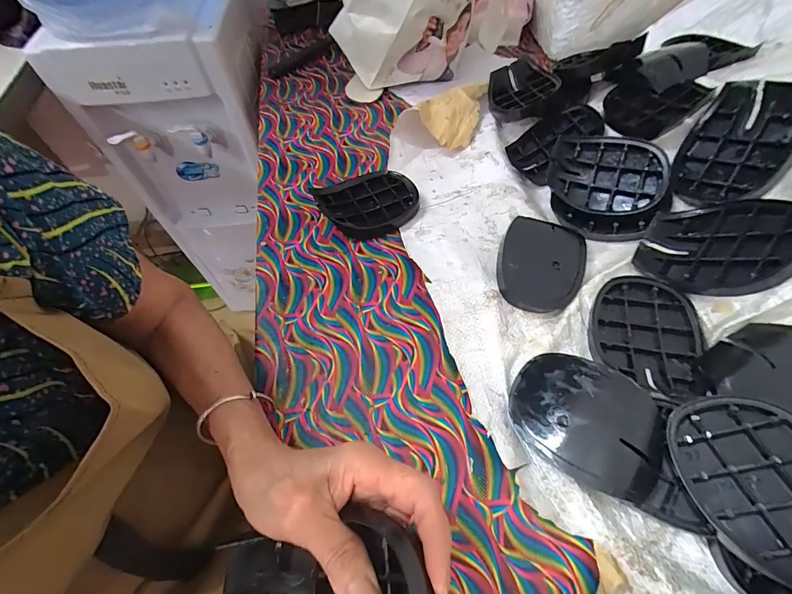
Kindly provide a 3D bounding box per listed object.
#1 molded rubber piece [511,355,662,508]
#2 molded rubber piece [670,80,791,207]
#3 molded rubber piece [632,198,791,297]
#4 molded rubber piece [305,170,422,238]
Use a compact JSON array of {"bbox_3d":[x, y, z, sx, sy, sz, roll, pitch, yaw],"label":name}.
[{"bbox_3d":[0.151,0.100,0.306,0.113,0.039,0.090,27,64,20],"label":"molded rubber piece"},{"bbox_3d":[0.328,-0.146,0.365,0.124,0.014,0.089,-55,41,9],"label":"molded rubber piece"},{"bbox_3d":[0.289,-0.046,0.338,0.019,0.118,0.087,26,77,-29],"label":"molded rubber piece"},{"bbox_3d":[-0.032,-0.115,0.456,0.114,0.022,0.089,-25,59,-11],"label":"molded rubber piece"}]

